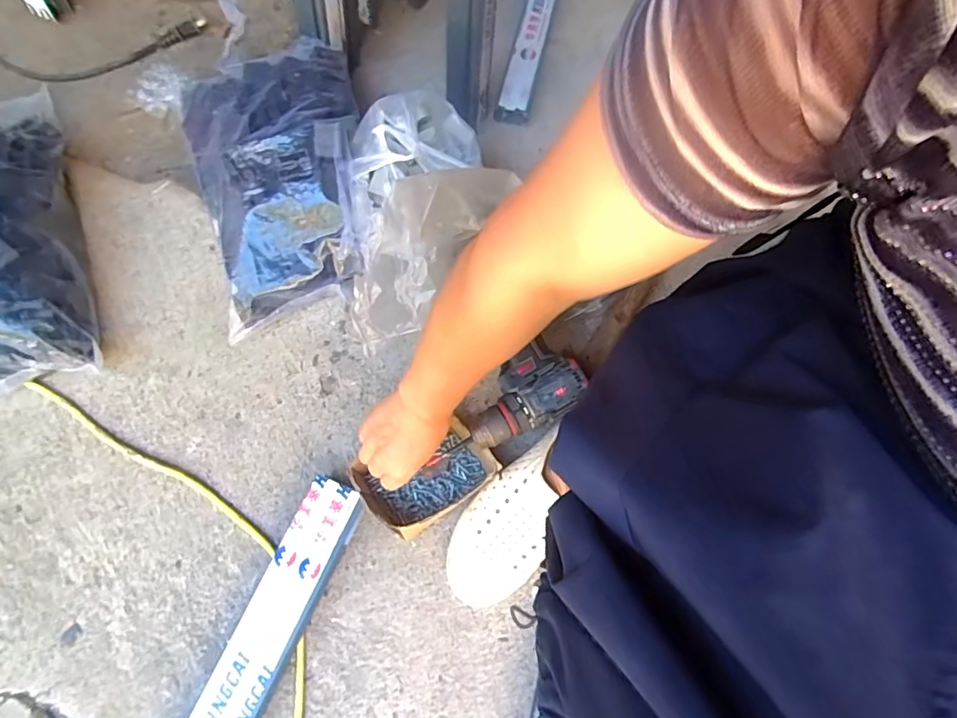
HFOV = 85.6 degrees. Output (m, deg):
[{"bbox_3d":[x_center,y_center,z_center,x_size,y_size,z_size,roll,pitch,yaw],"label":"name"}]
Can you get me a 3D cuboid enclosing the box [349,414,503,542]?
[{"bbox_3d":[-0.059,0.126,0.578,0.139,0.060,0.098,-35,77,-7],"label":"box"}]

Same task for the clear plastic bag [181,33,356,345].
[{"bbox_3d":[-0.249,-0.237,0.663,0.225,0.120,0.362,-16,76,-2],"label":"clear plastic bag"}]

